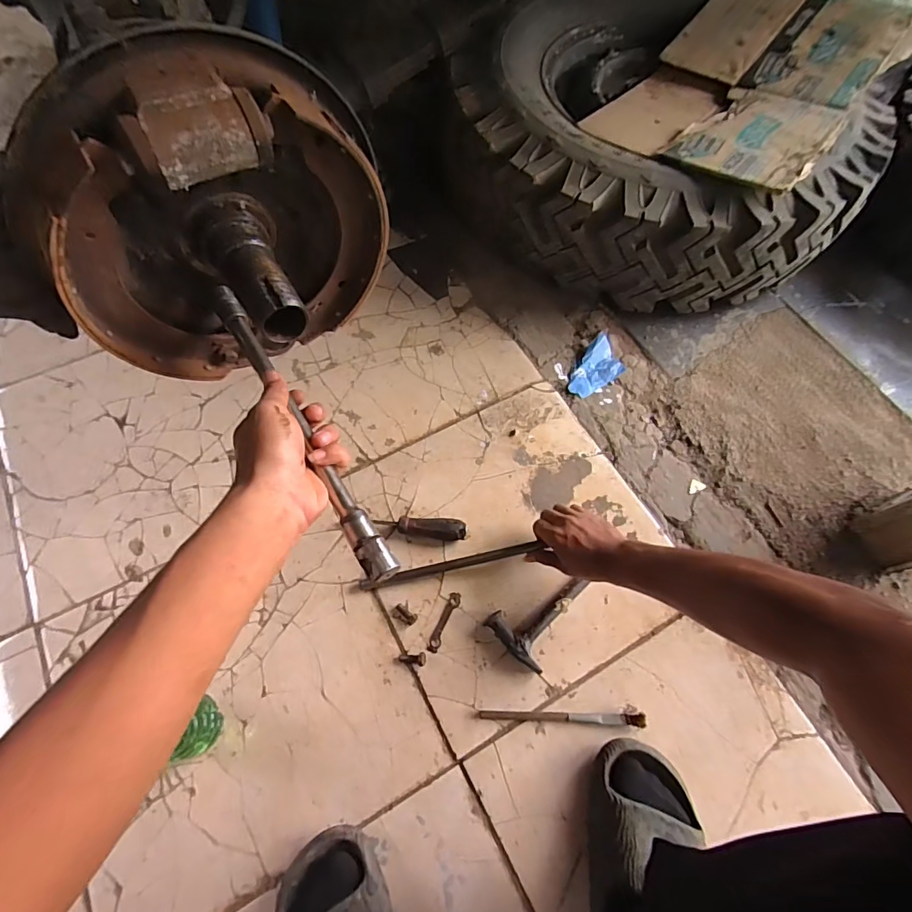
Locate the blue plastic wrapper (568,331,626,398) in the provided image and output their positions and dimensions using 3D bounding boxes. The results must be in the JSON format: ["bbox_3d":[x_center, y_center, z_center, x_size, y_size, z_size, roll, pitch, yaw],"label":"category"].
[{"bbox_3d":[0.244,-0.150,0.819,0.068,0.017,0.127,38,70,14],"label":"blue plastic wrapper"}]

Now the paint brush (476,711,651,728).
[{"bbox_3d":[0.130,0.317,0.583,0.197,0.015,0.015,3,66,-1],"label":"paint brush"}]

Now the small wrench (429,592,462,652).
[{"bbox_3d":[-0.015,0.220,0.637,0.016,0.004,0.082,23,68,11],"label":"small wrench"}]

